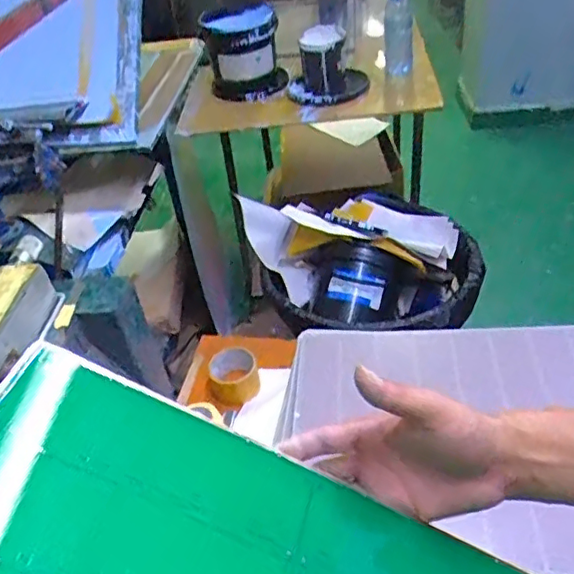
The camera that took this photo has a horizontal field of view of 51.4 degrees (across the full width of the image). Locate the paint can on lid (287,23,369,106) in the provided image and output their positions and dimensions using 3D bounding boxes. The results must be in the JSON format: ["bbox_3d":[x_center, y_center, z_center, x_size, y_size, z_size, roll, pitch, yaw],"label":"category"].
[{"bbox_3d":[0.104,-0.592,1.594,0.204,0.152,0.210,-4,39,4],"label":"paint can on lid"}]

